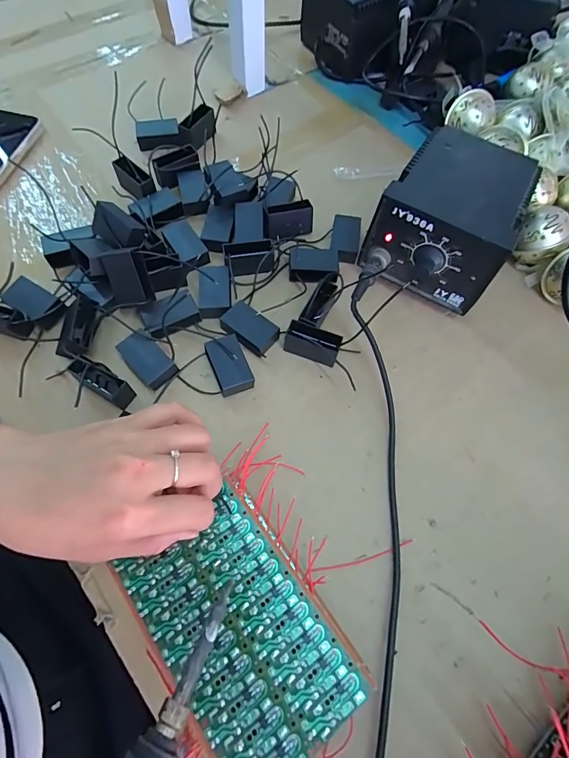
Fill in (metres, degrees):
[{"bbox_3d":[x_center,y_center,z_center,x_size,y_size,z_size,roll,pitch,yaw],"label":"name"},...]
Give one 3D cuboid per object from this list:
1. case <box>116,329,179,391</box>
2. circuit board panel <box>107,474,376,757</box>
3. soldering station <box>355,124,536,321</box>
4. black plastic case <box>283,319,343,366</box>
[{"bbox_3d":[-0.116,-0.015,0.330,0.029,0.019,0.050,-42,74,-19],"label":"case"},{"bbox_3d":[-0.027,0.158,0.242,0.097,0.007,0.149,-35,72,-16],"label":"circuit board panel"},{"bbox_3d":[0.156,-0.149,0.365,0.117,0.092,0.151,31,68,11],"label":"soldering station"},{"bbox_3d":[0.025,-0.031,0.343,0.047,0.029,0.020,22,67,7],"label":"black plastic case"}]

